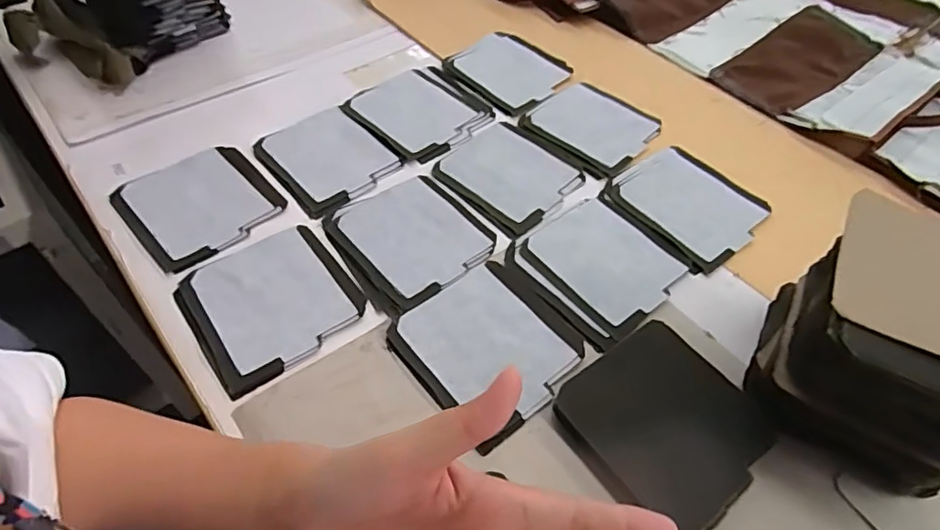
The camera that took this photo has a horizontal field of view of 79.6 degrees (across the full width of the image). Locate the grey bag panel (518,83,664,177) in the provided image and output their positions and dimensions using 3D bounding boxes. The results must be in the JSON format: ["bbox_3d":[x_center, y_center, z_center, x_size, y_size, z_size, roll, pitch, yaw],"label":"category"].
[{"bbox_3d":[0.147,-0.168,0.680,0.129,0.006,0.135,-38,61,-26],"label":"grey bag panel"}]

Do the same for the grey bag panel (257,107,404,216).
[{"bbox_3d":[-0.157,-0.121,0.626,0.120,0.005,0.139,-31,58,-22],"label":"grey bag panel"}]

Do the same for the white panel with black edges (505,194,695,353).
[{"bbox_3d":[0.125,-0.003,0.549,0.140,0.006,0.138,-32,59,-22],"label":"white panel with black edges"}]

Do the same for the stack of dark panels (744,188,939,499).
[{"bbox_3d":[0.308,0.064,0.412,0.144,0.136,0.138,24,56,17],"label":"stack of dark panels"}]

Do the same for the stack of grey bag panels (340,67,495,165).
[{"bbox_3d":[-0.060,-0.188,0.687,0.137,0.010,0.141,-35,60,-24],"label":"stack of grey bag panels"}]

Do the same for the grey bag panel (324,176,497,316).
[{"bbox_3d":[-0.058,-0.030,0.561,0.134,0.007,0.142,-31,58,-22],"label":"grey bag panel"}]

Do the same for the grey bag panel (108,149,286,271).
[{"bbox_3d":[-0.273,-0.065,0.572,0.133,0.009,0.134,-37,61,-25],"label":"grey bag panel"}]

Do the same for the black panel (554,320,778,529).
[{"bbox_3d":[0.154,0.124,0.443,0.131,0.020,0.138,-33,59,-23],"label":"black panel"}]

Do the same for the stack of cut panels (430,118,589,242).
[{"bbox_3d":[0.043,-0.103,0.627,0.125,0.005,0.143,-36,60,-24],"label":"stack of cut panels"}]

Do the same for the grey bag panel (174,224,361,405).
[{"bbox_3d":[-0.175,0.030,0.501,0.134,0.010,0.136,-31,58,-22],"label":"grey bag panel"}]

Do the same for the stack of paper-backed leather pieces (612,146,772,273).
[{"bbox_3d":[0.238,-0.069,0.607,0.124,0.008,0.144,-30,58,-21],"label":"stack of paper-backed leather pieces"}]

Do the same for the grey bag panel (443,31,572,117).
[{"bbox_3d":[0.052,-0.259,0.746,0.133,0.010,0.124,37,61,25],"label":"grey bag panel"}]

